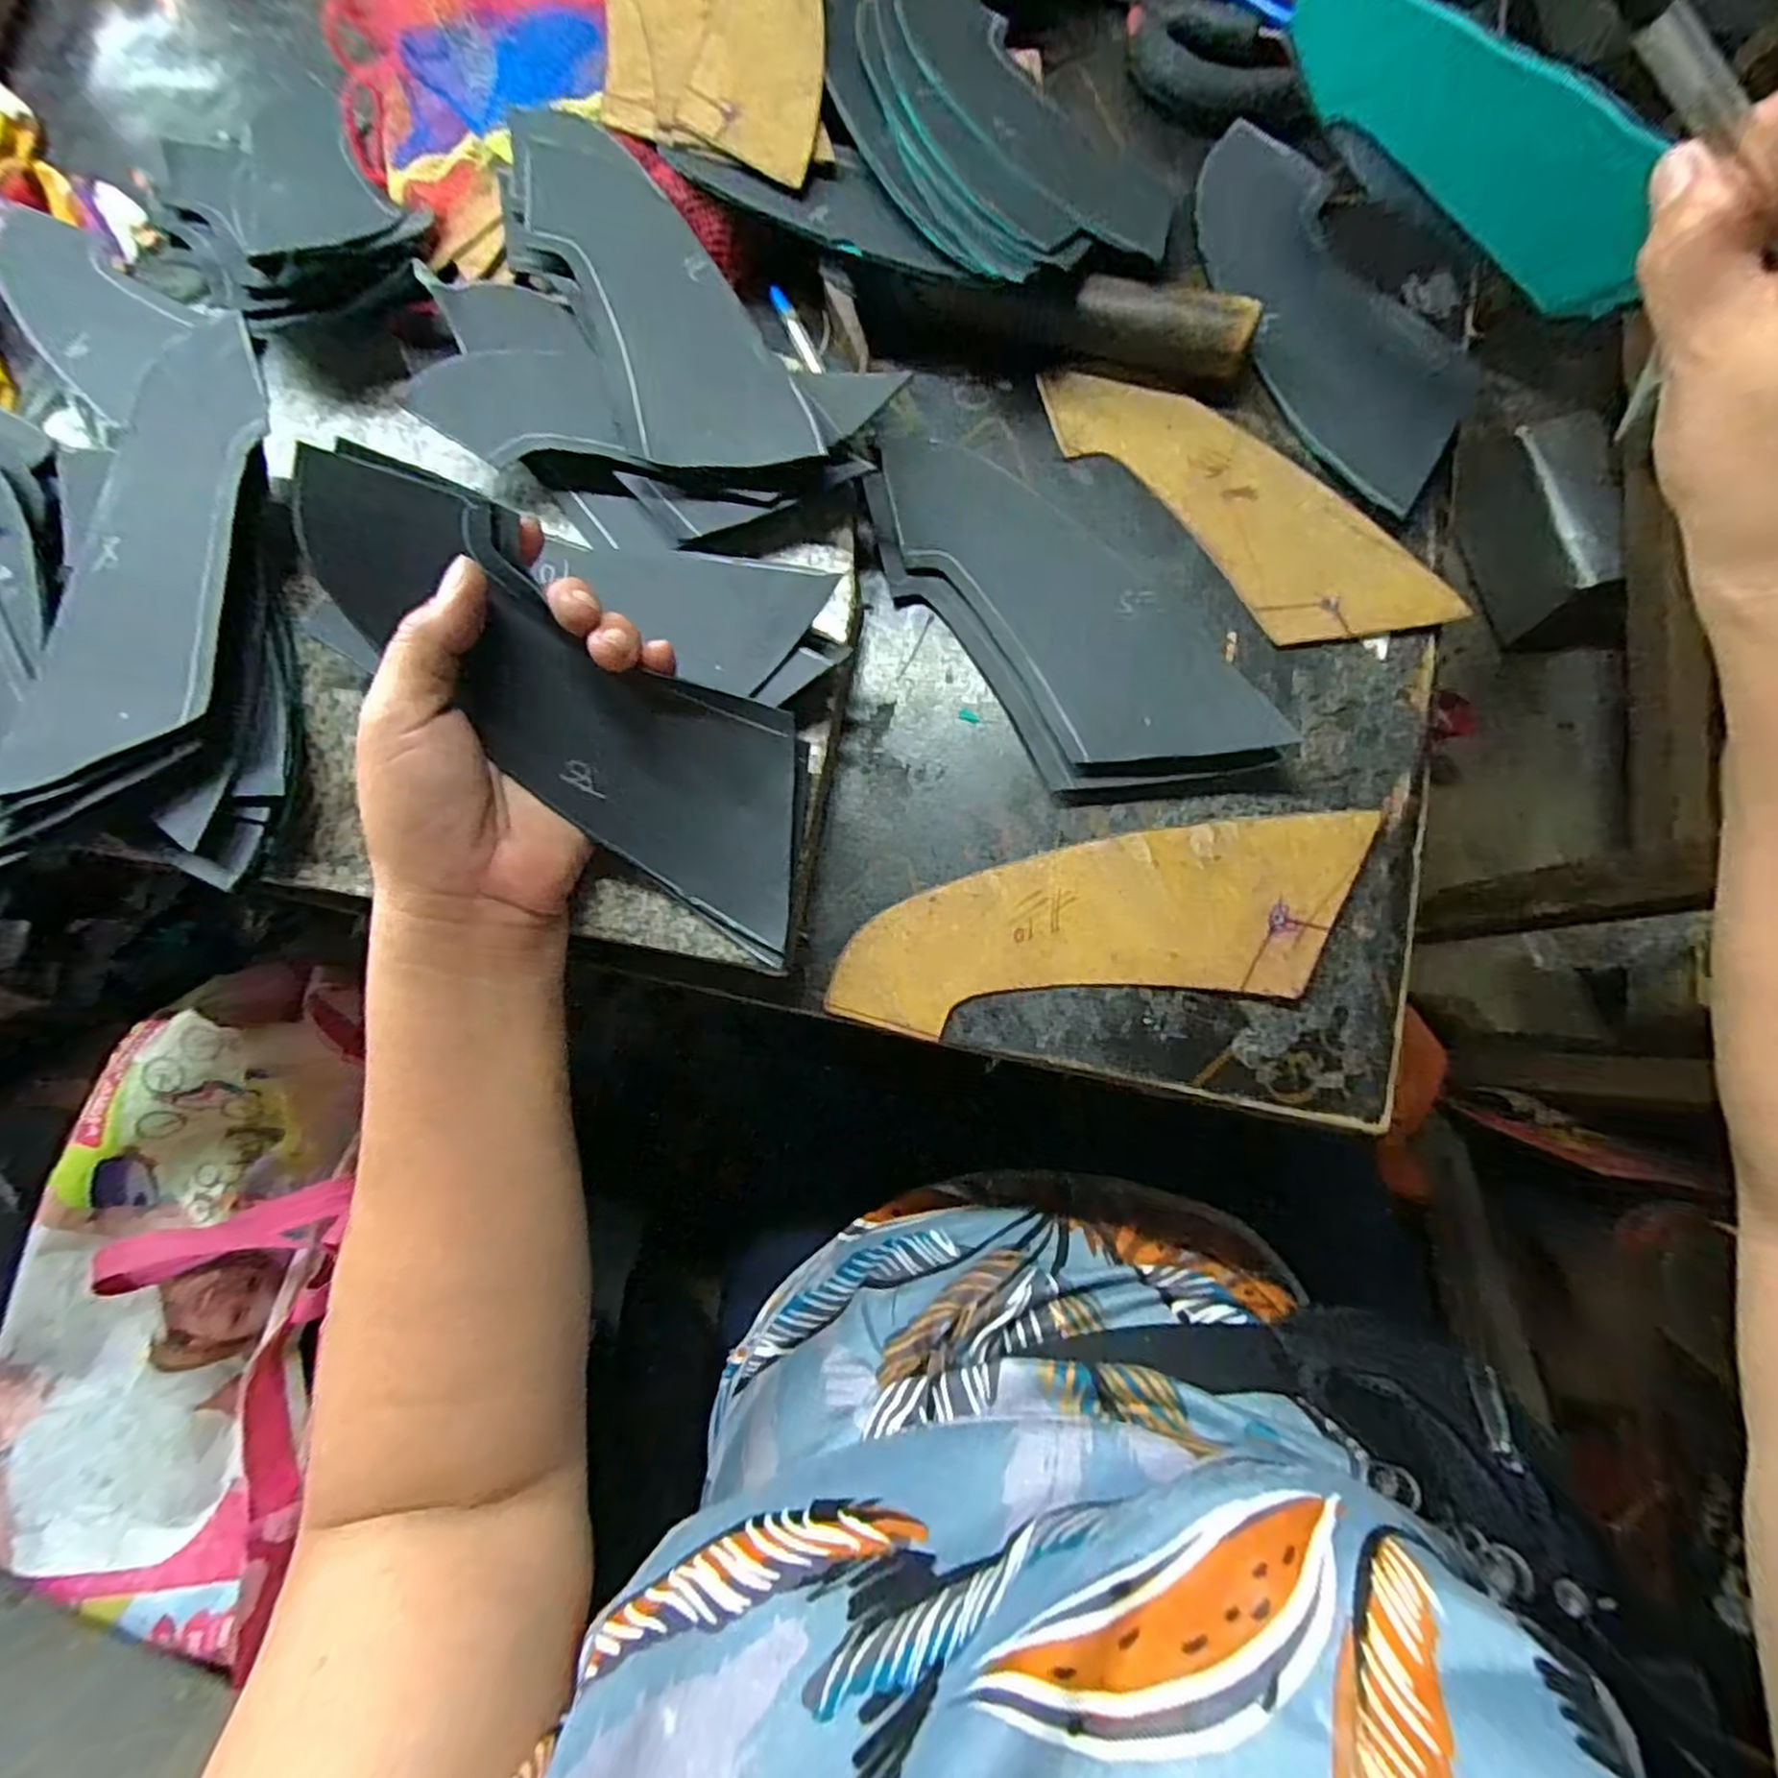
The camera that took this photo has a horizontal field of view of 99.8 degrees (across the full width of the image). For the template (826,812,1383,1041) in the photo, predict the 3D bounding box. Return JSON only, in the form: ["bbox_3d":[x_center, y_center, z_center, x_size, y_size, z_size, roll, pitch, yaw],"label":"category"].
[{"bbox_3d":[0.075,0.013,0.275,0.189,0.005,0.062,-8,78,6],"label":"template"}]

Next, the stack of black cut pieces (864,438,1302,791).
[{"bbox_3d":[0.067,-0.109,0.301,0.081,0.019,0.186,-34,76,-8],"label":"stack of black cut pieces"}]

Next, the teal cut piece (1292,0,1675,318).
[{"bbox_3d":[0.183,-0.249,0.242,0.005,0.051,0.153,-31,73,8],"label":"teal cut piece"}]

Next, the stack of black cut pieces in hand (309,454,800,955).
[{"bbox_3d":[-0.100,-0.064,0.257,0.198,0.024,0.070,42,79,-13],"label":"stack of black cut pieces in hand"}]

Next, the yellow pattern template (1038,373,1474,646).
[{"bbox_3d":[0.139,-0.157,0.303,0.056,0.006,0.177,-41,77,0],"label":"yellow pattern template"}]

